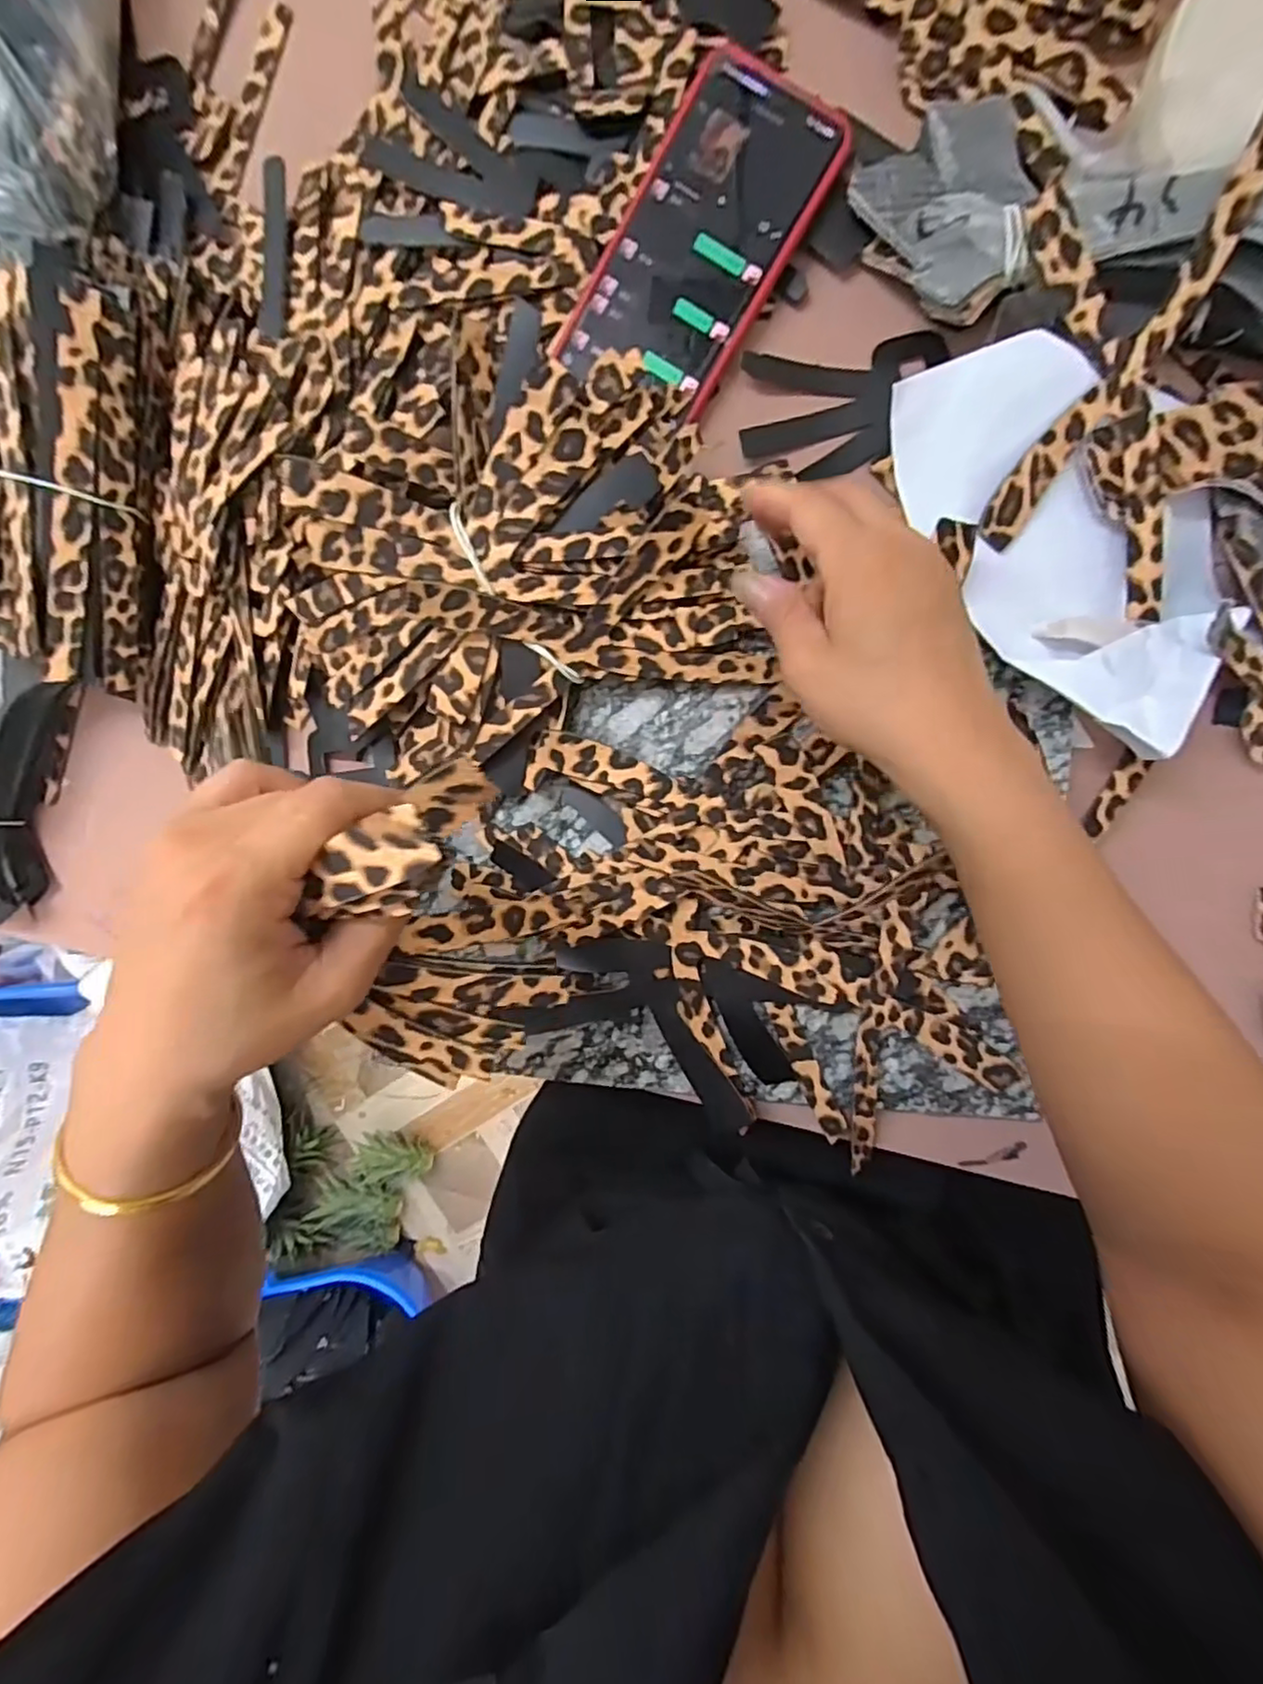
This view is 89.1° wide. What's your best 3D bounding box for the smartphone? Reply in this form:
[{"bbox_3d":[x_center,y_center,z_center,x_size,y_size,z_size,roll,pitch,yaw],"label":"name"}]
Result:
[{"bbox_3d":[0.035,-0.289,0.308,0.080,0.013,0.154,33,101,-1],"label":"smartphone"}]

